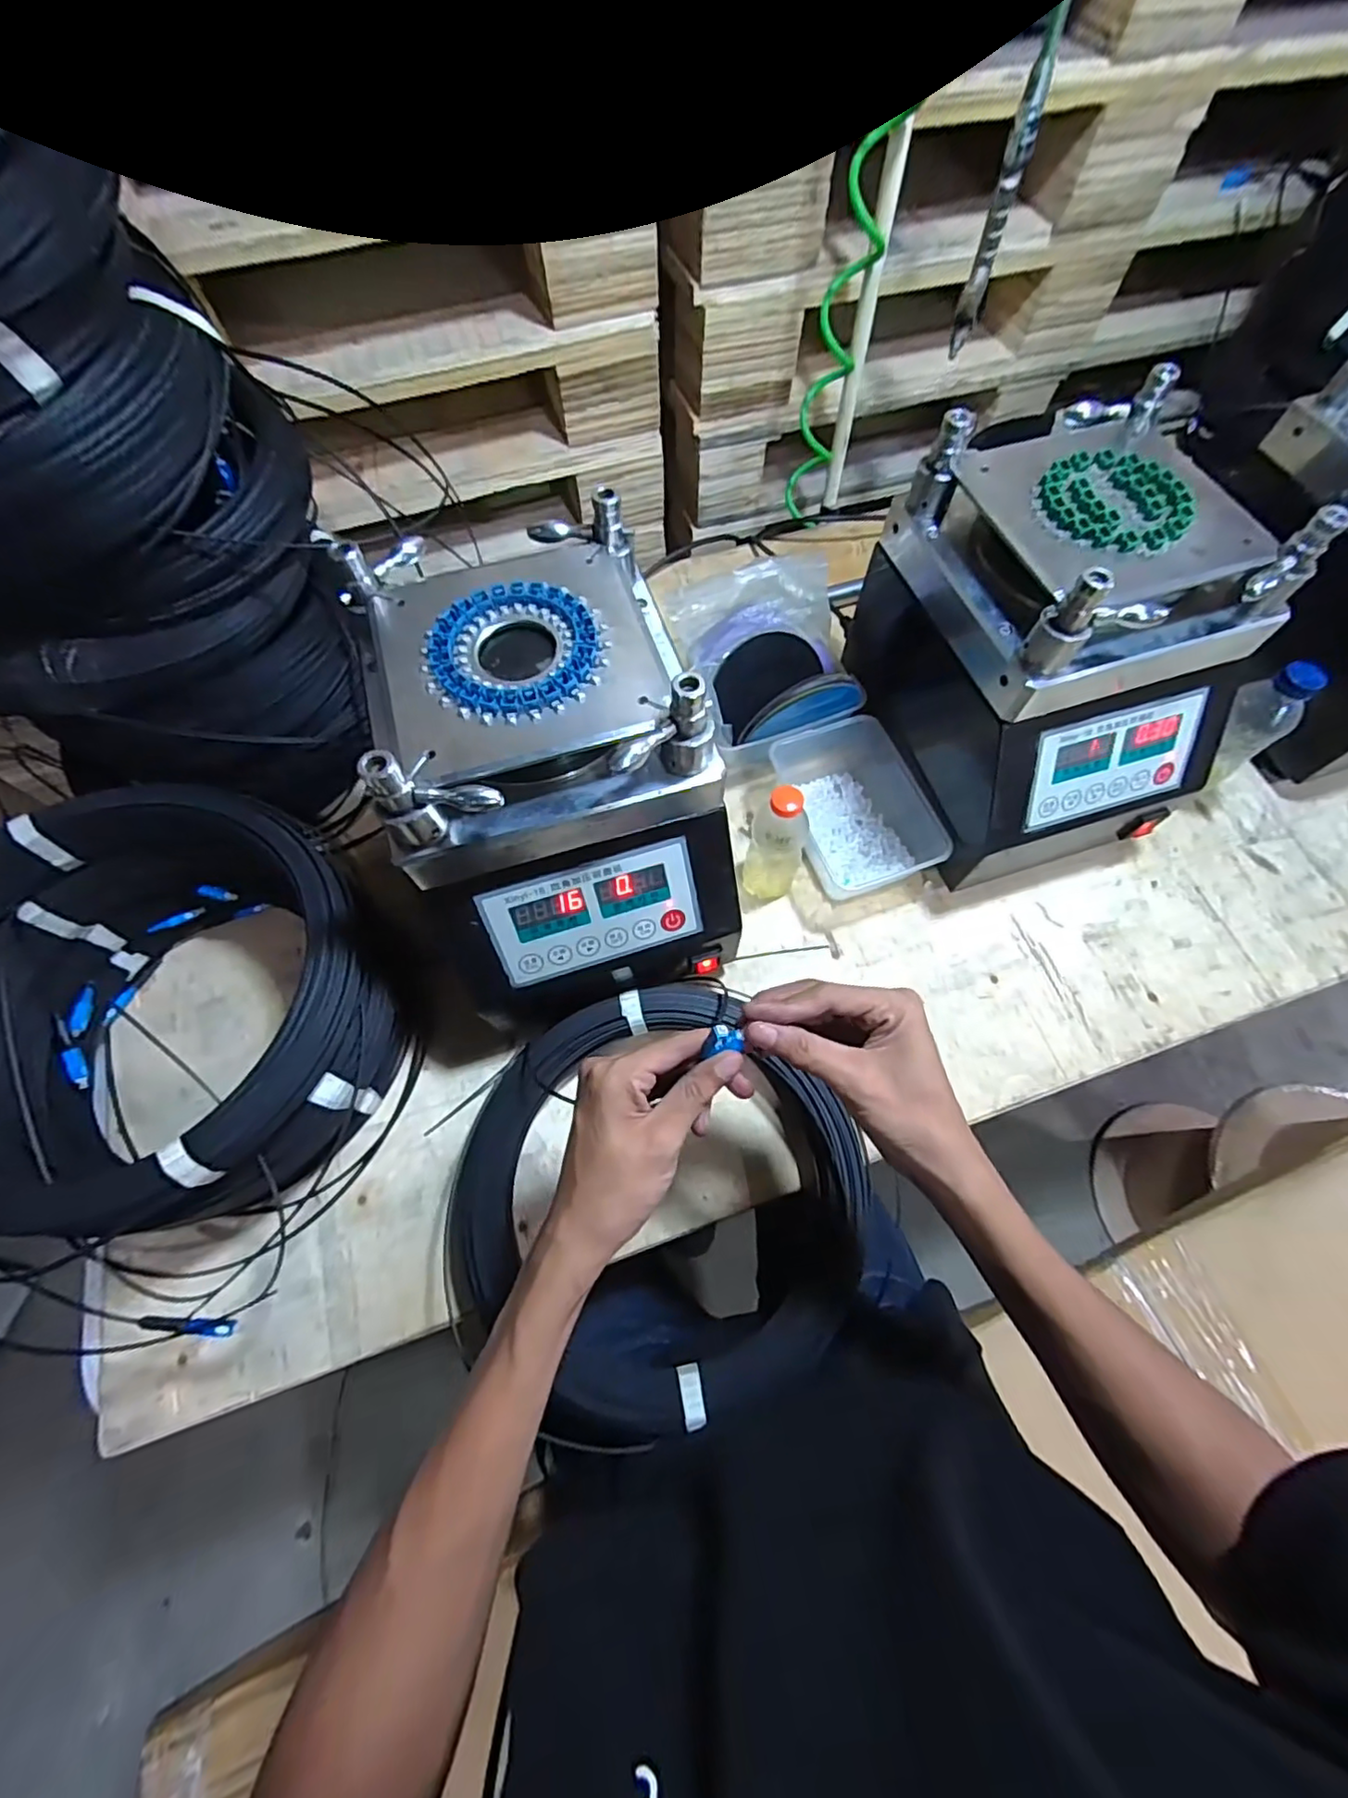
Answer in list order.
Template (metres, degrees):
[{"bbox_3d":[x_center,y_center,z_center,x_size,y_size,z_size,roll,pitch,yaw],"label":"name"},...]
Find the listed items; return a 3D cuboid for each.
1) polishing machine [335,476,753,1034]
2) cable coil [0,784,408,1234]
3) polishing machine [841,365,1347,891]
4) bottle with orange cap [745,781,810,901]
[{"bbox_3d":[-0.092,-0.077,0.487,0.221,0.259,0.273,-17,68,-6],"label":"polishing machine"},{"bbox_3d":[-0.371,0.084,0.474,0.281,0.186,0.281,0,67,1],"label":"cable coil"},{"bbox_3d":[0.322,-0.201,0.544,0.217,0.283,0.276,-15,68,-6],"label":"polishing machine"},{"bbox_3d":[0.094,-0.047,0.560,0.048,0.138,0.039,17,68,8],"label":"bottle with orange cap"}]

